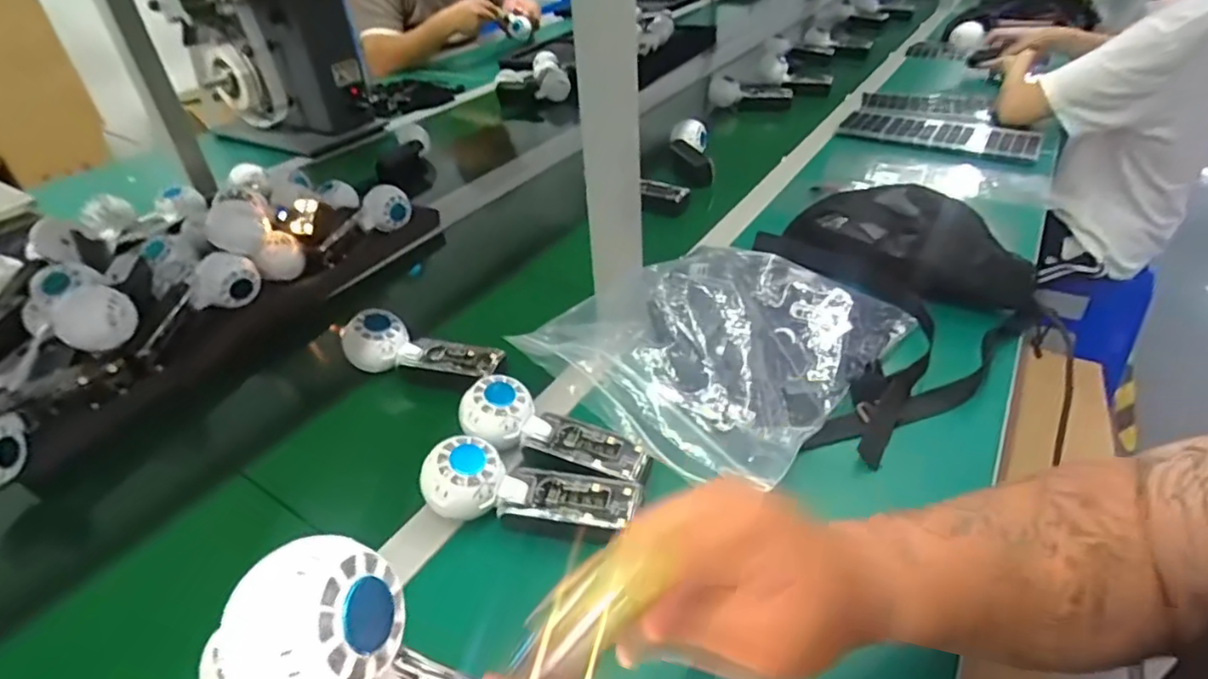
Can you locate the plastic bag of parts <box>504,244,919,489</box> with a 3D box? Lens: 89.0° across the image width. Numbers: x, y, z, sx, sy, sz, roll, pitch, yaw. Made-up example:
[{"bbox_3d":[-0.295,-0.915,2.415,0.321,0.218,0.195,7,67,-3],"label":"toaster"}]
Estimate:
[{"bbox_3d":[0.119,-0.025,0.597,0.263,0.071,0.359,25,46,34],"label":"plastic bag of parts"}]

